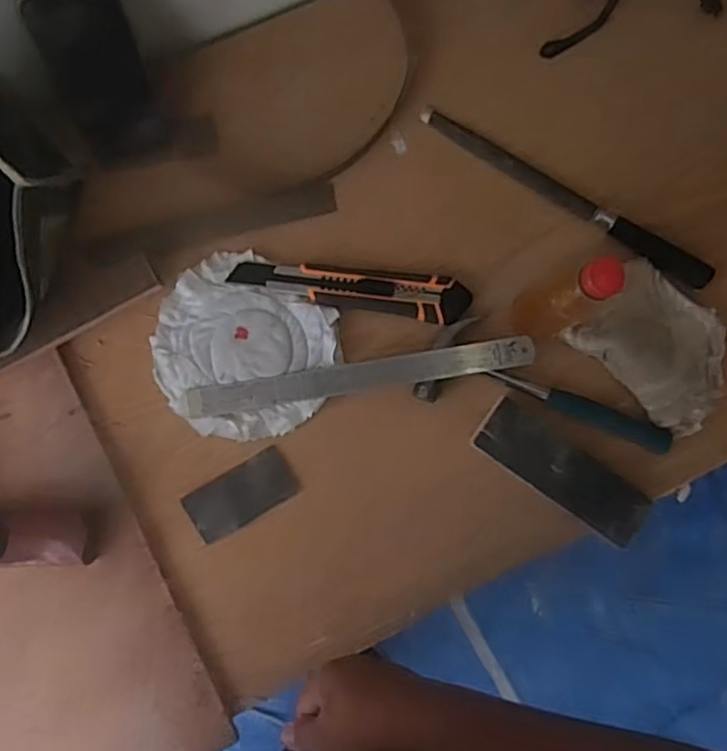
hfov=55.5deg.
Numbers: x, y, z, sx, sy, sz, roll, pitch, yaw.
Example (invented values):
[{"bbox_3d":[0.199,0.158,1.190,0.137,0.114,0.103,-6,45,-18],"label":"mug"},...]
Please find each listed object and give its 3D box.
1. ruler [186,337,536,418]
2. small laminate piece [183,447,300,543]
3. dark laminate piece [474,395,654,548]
[{"bbox_3d":[-0.003,0.002,0.659,0.328,0.005,0.028,-9,92,0],"label":"ruler"},{"bbox_3d":[-0.115,0.114,0.656,0.101,0.009,0.050,-31,85,-4],"label":"small laminate piece"},{"bbox_3d":[0.190,0.090,0.656,0.170,0.008,0.059,35,84,3],"label":"dark laminate piece"}]

